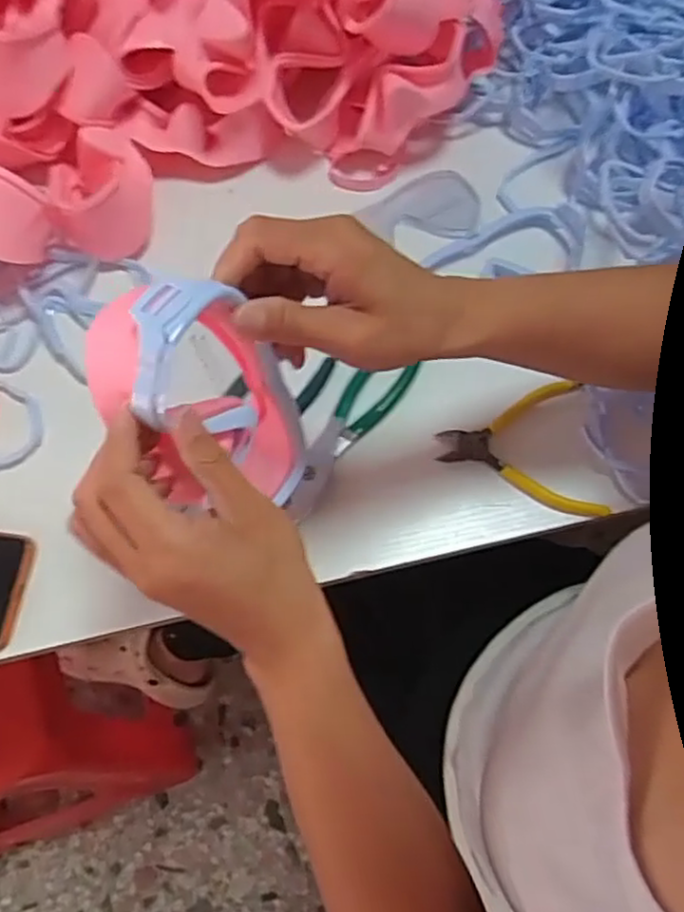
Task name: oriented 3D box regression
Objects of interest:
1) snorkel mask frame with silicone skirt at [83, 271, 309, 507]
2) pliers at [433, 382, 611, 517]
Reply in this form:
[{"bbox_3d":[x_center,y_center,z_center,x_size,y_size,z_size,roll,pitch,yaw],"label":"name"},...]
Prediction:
[{"bbox_3d":[-0.064,-0.020,0.372,0.055,0.142,0.087,2,70,29],"label":"snorkel mask frame with silicone skirt"},{"bbox_3d":[0.127,-0.002,0.527,0.111,0.008,0.102,-5,68,-2],"label":"pliers"}]

